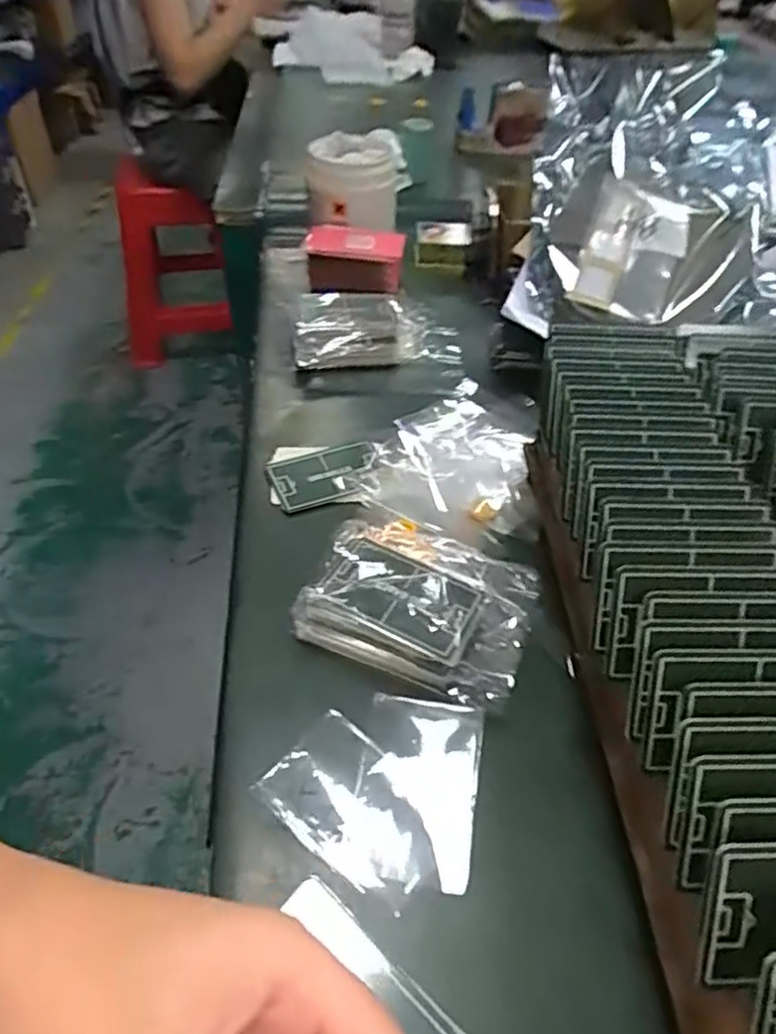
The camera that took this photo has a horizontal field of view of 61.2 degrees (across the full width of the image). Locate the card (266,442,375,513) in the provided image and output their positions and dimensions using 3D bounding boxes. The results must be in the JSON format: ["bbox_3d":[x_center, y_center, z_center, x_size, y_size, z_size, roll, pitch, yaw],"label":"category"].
[{"bbox_3d":[-0.046,-0.033,0.481,0.076,0.010,0.055,-16,48,-17],"label":"card"}]

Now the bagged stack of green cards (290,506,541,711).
[{"bbox_3d":[0.019,0.048,0.374,0.120,0.035,0.086,15,47,12],"label":"bagged stack of green cards"}]

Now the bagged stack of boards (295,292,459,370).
[{"bbox_3d":[-0.012,-0.171,0.592,0.147,0.039,0.084,-6,46,-8],"label":"bagged stack of boards"}]

